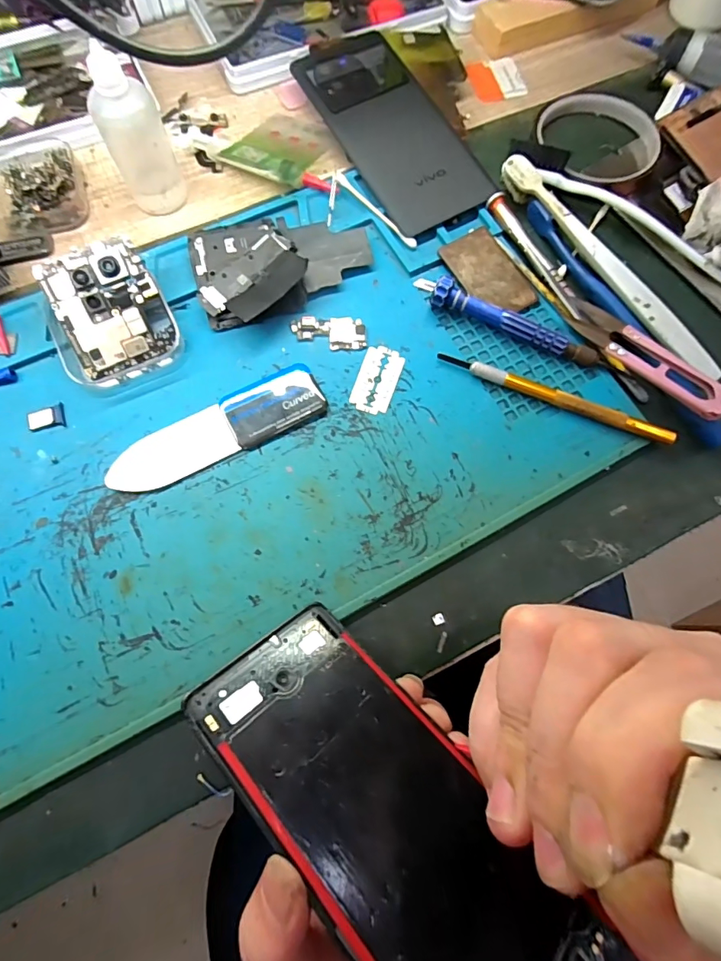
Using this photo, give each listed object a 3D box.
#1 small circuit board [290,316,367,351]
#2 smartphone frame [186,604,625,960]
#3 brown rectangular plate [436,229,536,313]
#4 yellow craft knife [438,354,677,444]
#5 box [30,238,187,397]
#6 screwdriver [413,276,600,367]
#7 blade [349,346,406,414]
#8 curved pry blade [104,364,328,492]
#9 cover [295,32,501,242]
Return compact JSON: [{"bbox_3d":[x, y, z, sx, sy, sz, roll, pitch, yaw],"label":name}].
[{"bbox_3d":[-0.018,-0.087,0.269,0.043,0.004,0.021,0,75,-2],"label":"small circuit board"},{"bbox_3d":[0.009,0.121,0.167,0.070,0.004,0.160,-29,58,-36],"label":"smartphone frame"},{"bbox_3d":[0.078,-0.128,0.281,0.037,0.004,0.059,-28,77,-9],"label":"brown rectangular plate"},{"bbox_3d":[0.109,-0.048,0.258,0.133,0.010,0.009,23,75,4],"label":"yellow craft knife"},{"bbox_3d":[-0.137,-0.088,0.252,0.060,0.028,0.072,-24,77,-8],"label":"box"},{"bbox_3d":[0.083,-0.092,0.266,0.113,0.016,0.018,28,75,6],"label":"screwdriver"},{"bbox_3d":[0.010,-0.059,0.262,0.023,0.004,0.042,19,75,3],"label":"blade"},{"bbox_3d":[-0.077,-0.028,0.250,0.119,0.005,0.035,-27,77,-9],"label":"curved pry blade"},{"bbox_3d":[0.021,-0.238,0.306,0.072,0.010,0.159,-28,77,-9],"label":"cover"}]

